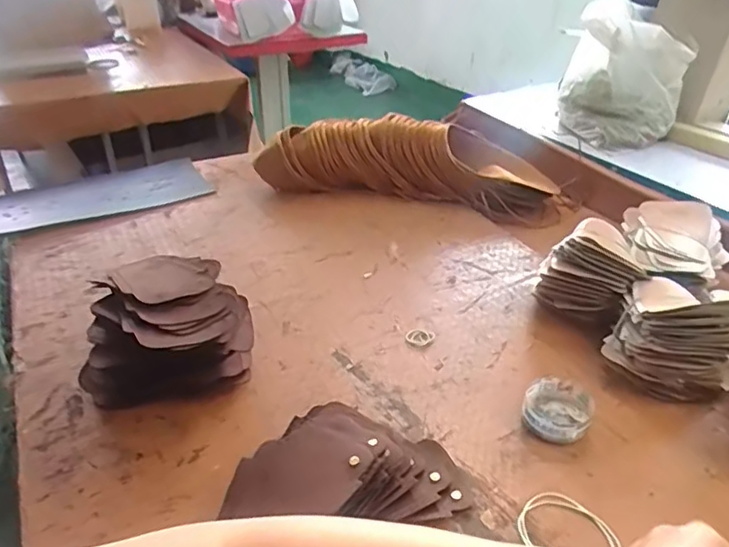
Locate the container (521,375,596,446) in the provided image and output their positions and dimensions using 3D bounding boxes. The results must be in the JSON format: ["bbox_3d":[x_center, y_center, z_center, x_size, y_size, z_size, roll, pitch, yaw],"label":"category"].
[{"bbox_3d":[0.193,0.133,0.585,0.063,0.022,0.077,17,36,23],"label":"container"}]

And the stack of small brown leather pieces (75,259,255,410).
[{"bbox_3d":[-0.197,0.062,0.603,0.152,0.112,0.142,9,34,13],"label":"stack of small brown leather pieces"}]

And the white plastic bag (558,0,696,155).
[{"bbox_3d":[0.473,-0.363,1.074,0.206,0.202,0.179,11,34,15],"label":"white plastic bag"}]

